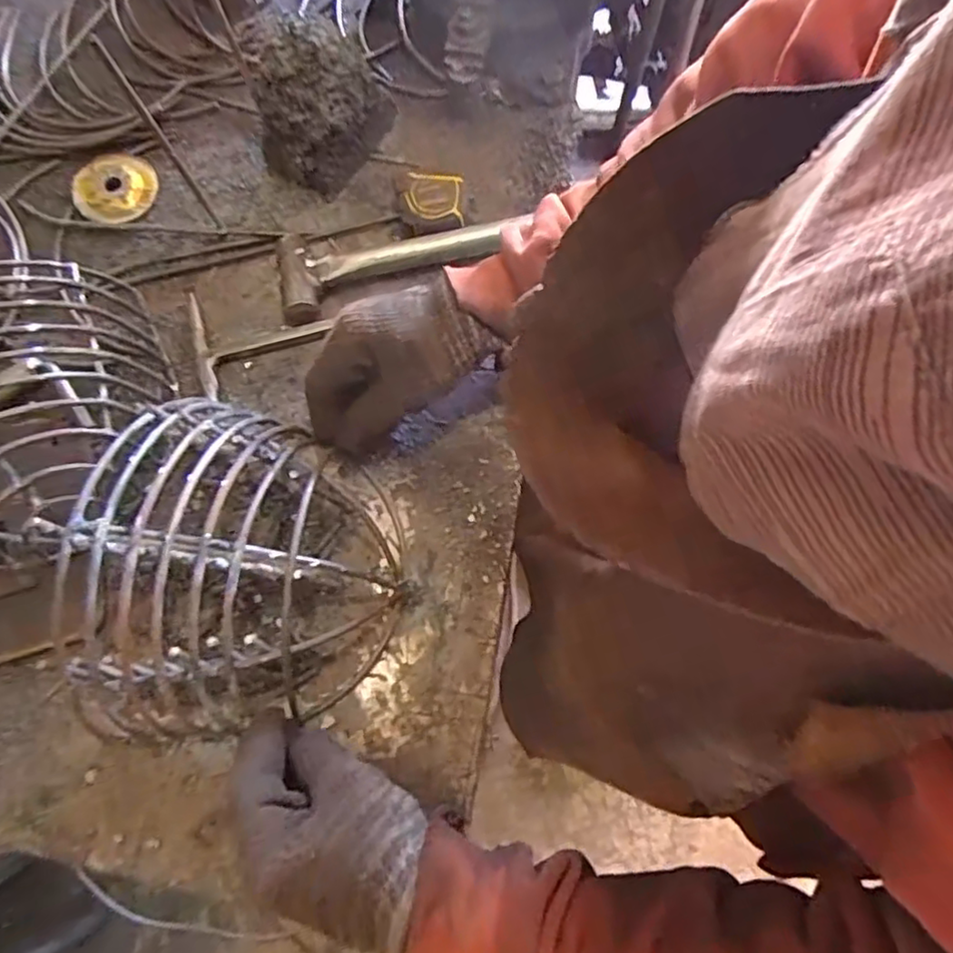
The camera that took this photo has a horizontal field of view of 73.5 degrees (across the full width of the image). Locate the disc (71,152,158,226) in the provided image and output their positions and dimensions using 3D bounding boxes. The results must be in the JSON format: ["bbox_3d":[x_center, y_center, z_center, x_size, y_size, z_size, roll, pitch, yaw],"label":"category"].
[{"bbox_3d":[-0.329,-0.265,0.580,0.071,0.011,0.071,0,72,2],"label":"disc"}]

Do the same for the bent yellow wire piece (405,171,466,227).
[{"bbox_3d":[-0.033,-0.241,0.542,0.051,0.013,0.043,7,80,-8],"label":"bent yellow wire piece"}]

